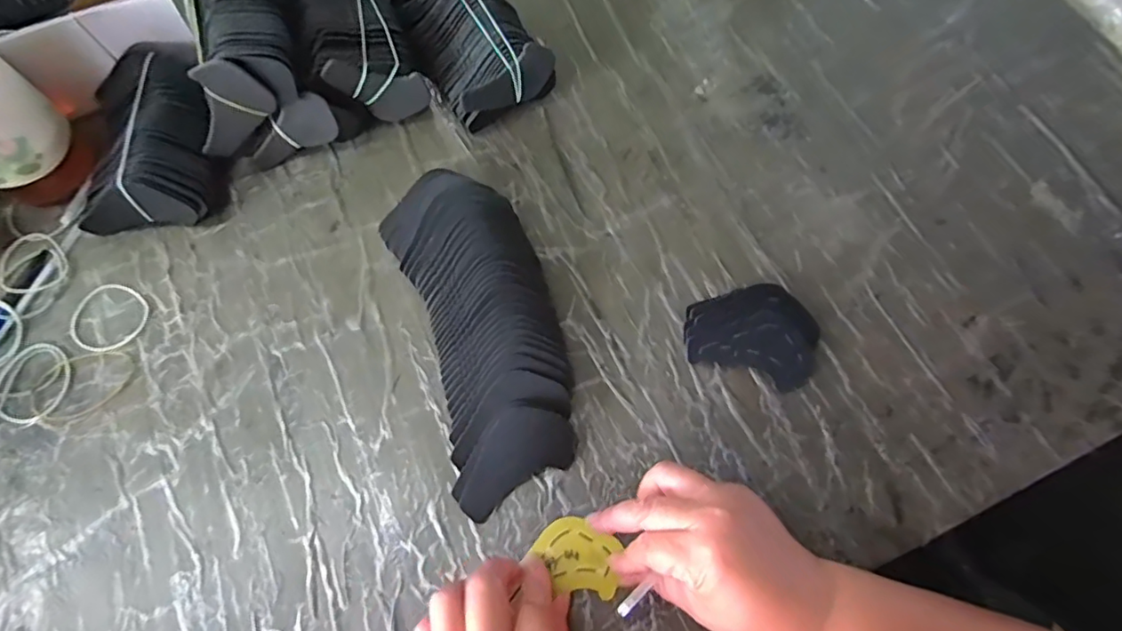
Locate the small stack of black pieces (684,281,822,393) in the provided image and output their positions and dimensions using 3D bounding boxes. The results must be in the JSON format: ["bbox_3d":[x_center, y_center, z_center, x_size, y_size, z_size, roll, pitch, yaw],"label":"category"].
[{"bbox_3d":[0.142,0.011,0.418,0.093,0.017,0.073,18,68,7],"label":"small stack of black pieces"}]

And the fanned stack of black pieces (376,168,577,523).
[{"bbox_3d":[-0.056,0.003,0.409,0.104,0.033,0.255,-19,69,-8],"label":"fanned stack of black pieces"}]

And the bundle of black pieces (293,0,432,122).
[{"bbox_3d":[-0.171,-0.234,0.486,0.077,0.072,0.137,-21,69,-9],"label":"bundle of black pieces"}]

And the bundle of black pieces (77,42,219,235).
[{"bbox_3d":[-0.329,-0.142,0.451,0.108,0.055,0.147,-5,67,-2],"label":"bundle of black pieces"}]

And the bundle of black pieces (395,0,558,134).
[{"bbox_3d":[-0.075,-0.237,0.495,0.095,0.054,0.129,-23,69,-10],"label":"bundle of black pieces"}]

